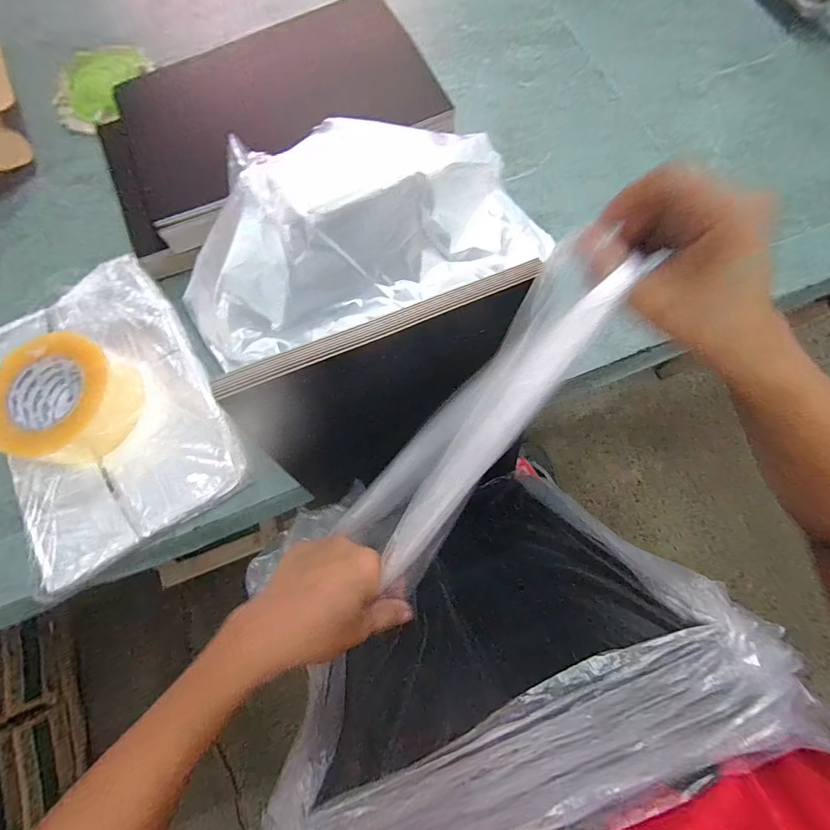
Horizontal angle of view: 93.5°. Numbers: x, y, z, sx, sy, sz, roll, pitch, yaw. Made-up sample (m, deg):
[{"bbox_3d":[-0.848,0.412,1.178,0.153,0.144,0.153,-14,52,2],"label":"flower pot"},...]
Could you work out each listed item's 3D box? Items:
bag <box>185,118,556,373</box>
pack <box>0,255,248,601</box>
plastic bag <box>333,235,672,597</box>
[{"bbox_3d":[-0.062,-0.208,0.431,0.407,0.125,0.154,-20,75,-4],"label":"bag"},{"bbox_3d":[-0.348,-0.009,0.436,0.227,0.030,0.320,-31,76,-7],"label":"pack"},{"bbox_3d":[0.039,0.006,0.237,0.057,0.031,0.231,39,106,11],"label":"plastic bag"}]

